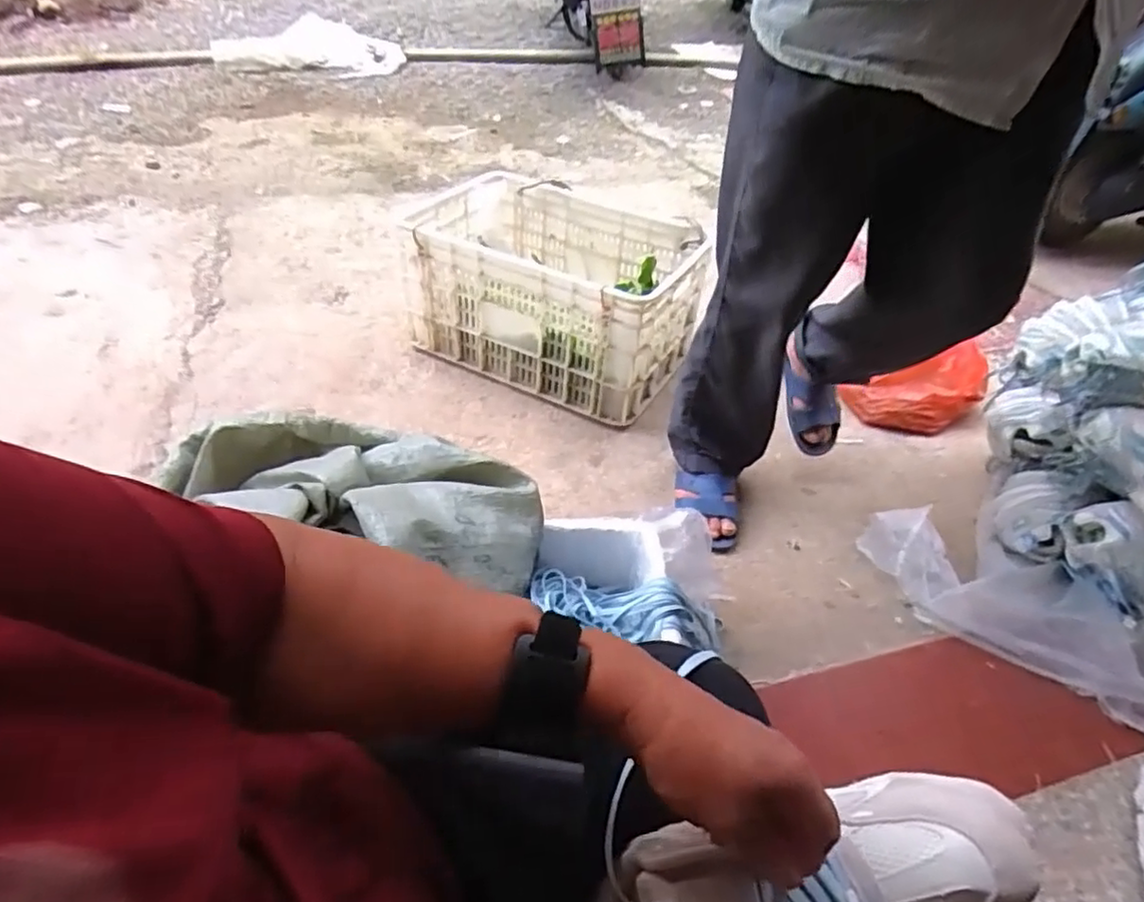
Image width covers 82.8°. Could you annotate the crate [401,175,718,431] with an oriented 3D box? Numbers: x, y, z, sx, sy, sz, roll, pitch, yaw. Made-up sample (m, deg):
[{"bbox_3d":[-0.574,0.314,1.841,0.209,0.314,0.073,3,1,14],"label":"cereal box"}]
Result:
[{"bbox_3d":[-0.050,-0.384,1.532,0.659,0.328,0.434,23,49,16],"label":"crate"}]

